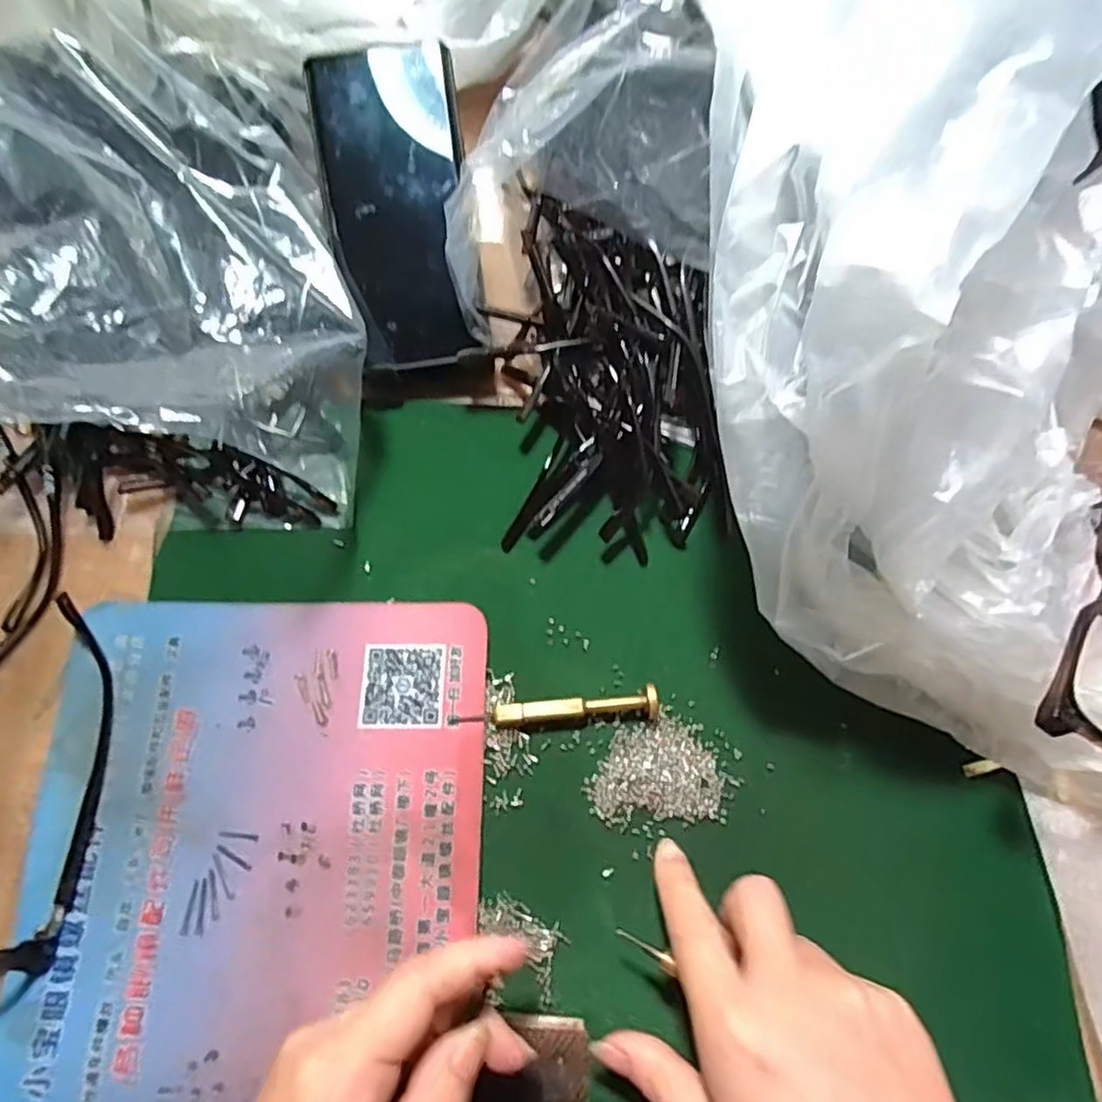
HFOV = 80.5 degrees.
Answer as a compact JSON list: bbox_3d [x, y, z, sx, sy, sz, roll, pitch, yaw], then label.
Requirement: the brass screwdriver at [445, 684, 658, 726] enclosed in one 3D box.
[{"bbox_3d":[0.002,0.075,0.301,0.095,0.012,0.013,-7,71,-1],"label":"brass screwdriver"}]

